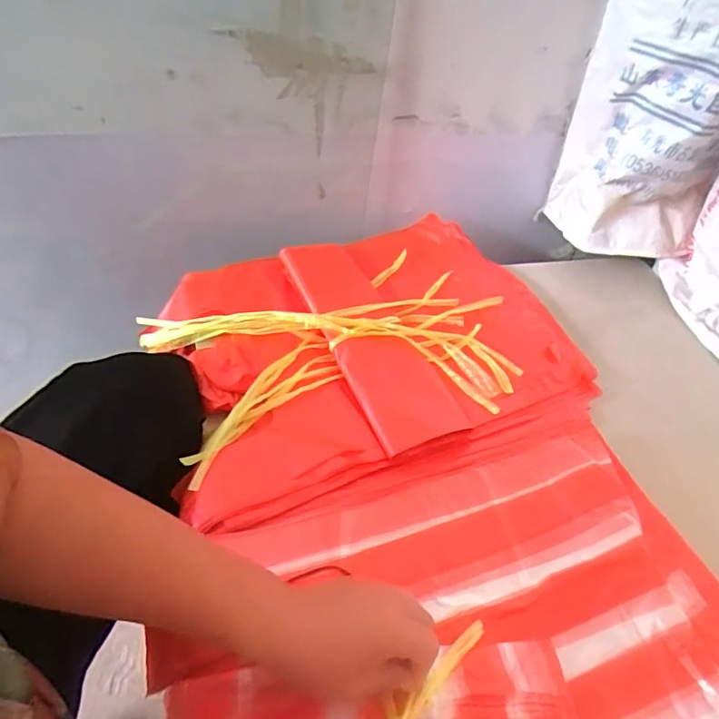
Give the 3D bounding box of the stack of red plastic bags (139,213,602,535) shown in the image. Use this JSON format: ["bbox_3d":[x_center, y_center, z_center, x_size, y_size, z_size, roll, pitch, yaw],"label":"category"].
[{"bbox_3d":[0.008,-0.024,0.675,0.520,0.056,0.402,-13,52,-20],"label":"stack of red plastic bags"}]

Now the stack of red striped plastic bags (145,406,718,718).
[{"bbox_3d":[0.102,0.272,0.420,0.494,0.057,0.435,-11,52,-19],"label":"stack of red striped plastic bags"}]

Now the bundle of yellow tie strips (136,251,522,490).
[{"bbox_3d":[-0.025,-0.019,0.657,0.469,0.058,0.291,-14,52,-18],"label":"bundle of yellow tie strips"}]

